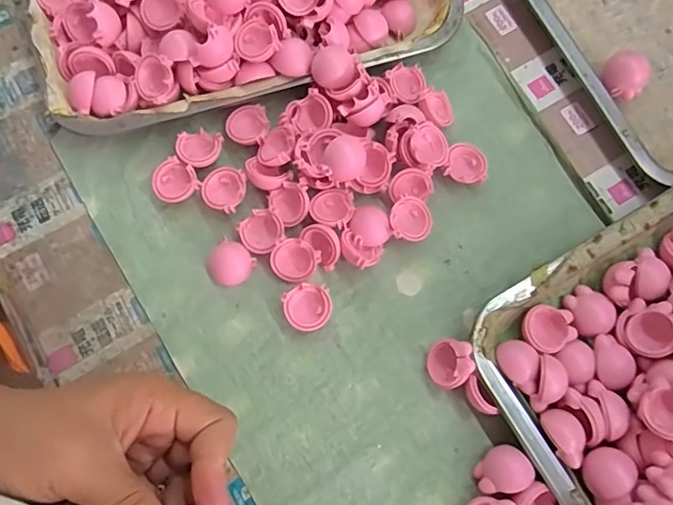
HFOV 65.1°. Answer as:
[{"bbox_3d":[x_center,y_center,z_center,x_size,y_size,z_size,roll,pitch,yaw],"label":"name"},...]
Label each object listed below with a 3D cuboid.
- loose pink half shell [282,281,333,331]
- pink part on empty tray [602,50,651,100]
[{"bbox_3d":[-0.018,0.036,0.339,0.030,0.014,0.029,-25,77,-6],"label":"loose pink half shell"},{"bbox_3d":[0.205,-0.125,0.379,0.030,0.027,0.027,42,79,10],"label":"pink part on empty tray"}]

